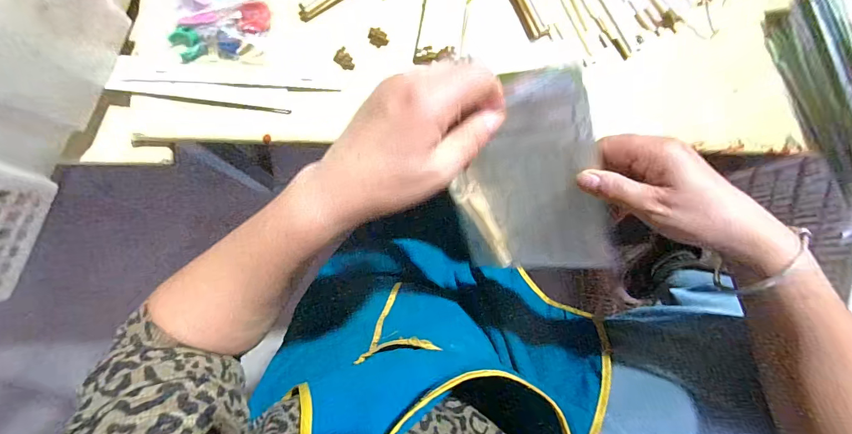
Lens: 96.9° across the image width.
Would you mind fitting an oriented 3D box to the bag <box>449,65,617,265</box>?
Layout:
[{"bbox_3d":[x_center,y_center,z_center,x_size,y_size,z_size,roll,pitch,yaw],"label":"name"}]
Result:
[{"bbox_3d":[0.088,-0.022,0.342,0.129,0.202,0.022,-4,37,29],"label":"bag"}]

